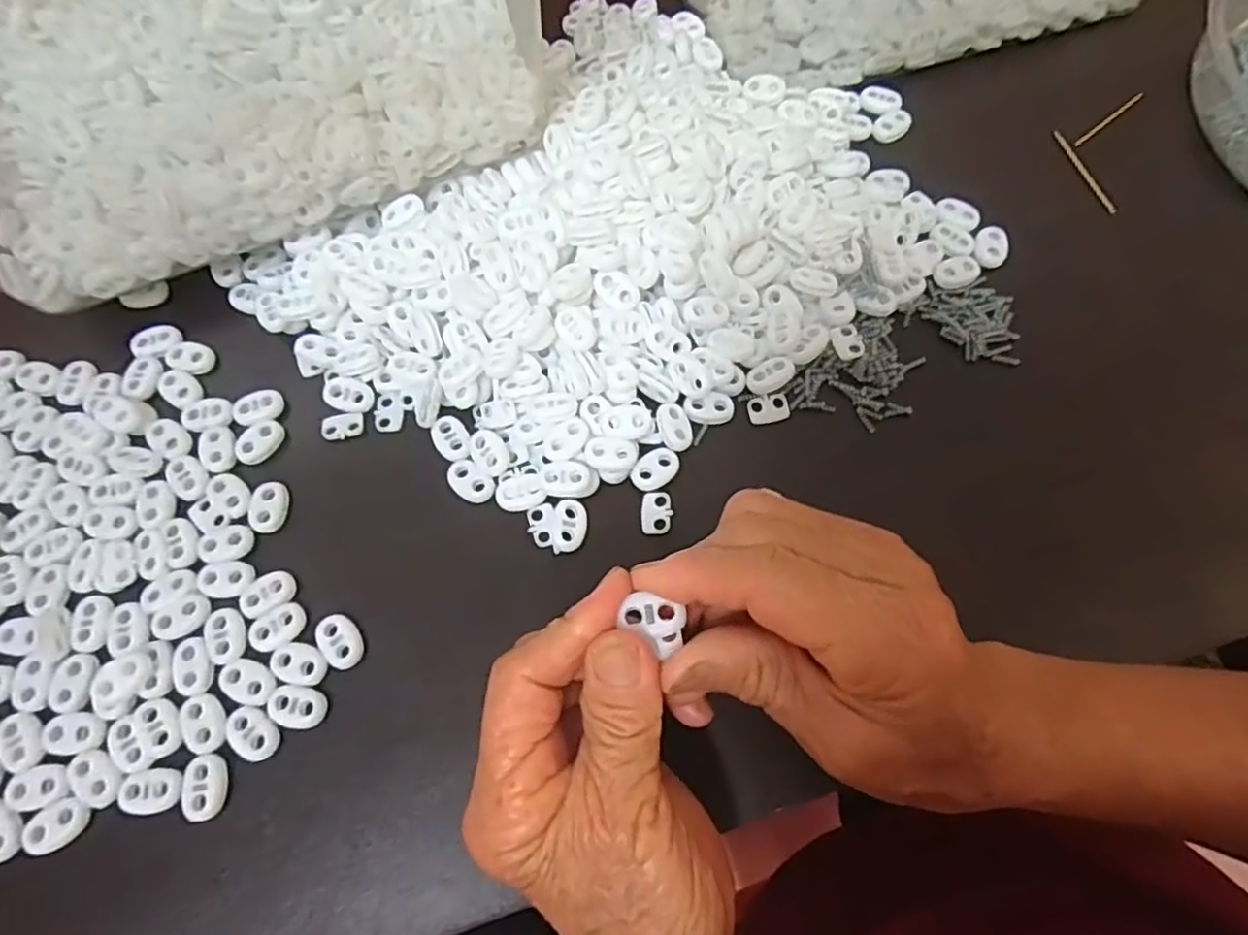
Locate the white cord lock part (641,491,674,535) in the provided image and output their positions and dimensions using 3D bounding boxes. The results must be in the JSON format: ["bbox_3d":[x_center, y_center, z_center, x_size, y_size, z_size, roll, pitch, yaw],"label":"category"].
[{"bbox_3d":[0.014,0.019,0.289,0.013,0.004,0.019,2,69,2],"label":"white cord lock part"}]

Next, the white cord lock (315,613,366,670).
[{"bbox_3d":[-0.114,0.070,0.271,0.015,0.005,0.022,-33,72,-11],"label":"white cord lock"}]

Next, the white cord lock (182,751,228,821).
[{"bbox_3d":[-0.157,0.119,0.250,0.015,0.004,0.022,-11,69,-3],"label":"white cord lock"}]

